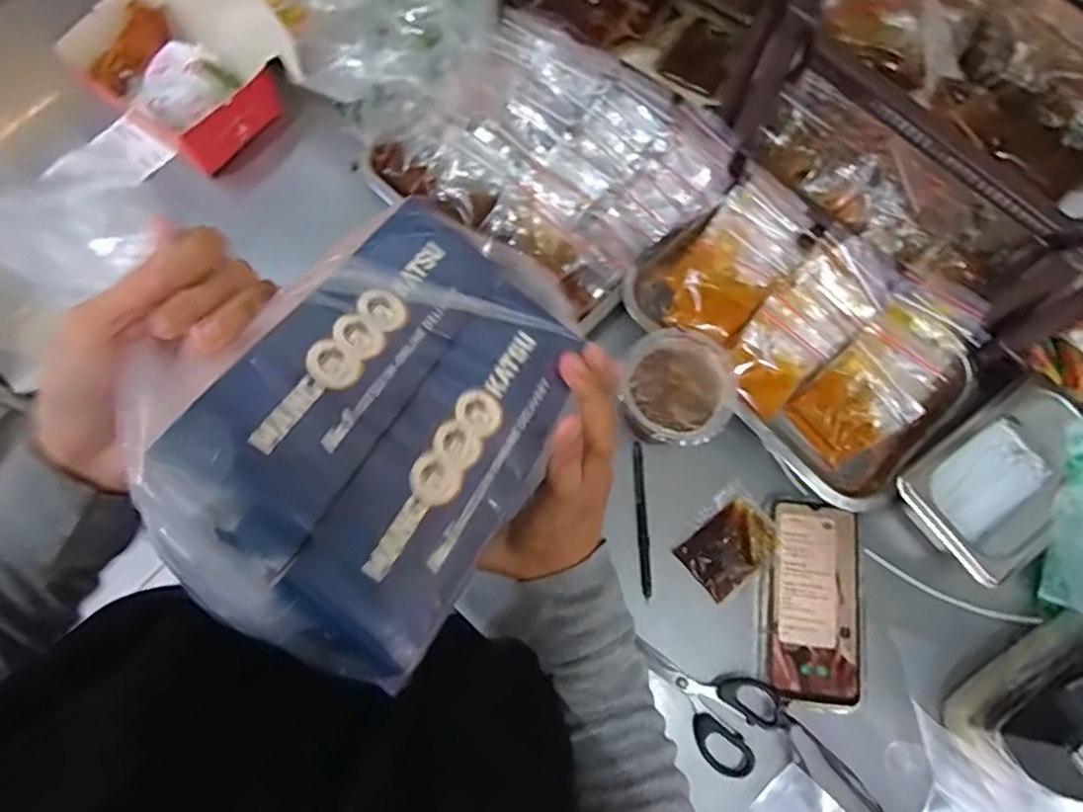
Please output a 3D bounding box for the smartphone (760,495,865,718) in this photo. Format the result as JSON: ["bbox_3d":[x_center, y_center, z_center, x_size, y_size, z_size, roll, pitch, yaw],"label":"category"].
[{"bbox_3d":[0.225,0.162,0.532,0.079,0.010,0.160,8,74,2],"label":"smartphone"}]

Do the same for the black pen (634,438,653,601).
[{"bbox_3d":[0.088,0.097,0.559,0.010,0.007,0.132,0,74,-1],"label":"black pen"}]

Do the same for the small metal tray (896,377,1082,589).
[{"bbox_3d":[0.383,0.059,0.542,0.166,0.064,0.100,-38,78,-10],"label":"small metal tray"}]

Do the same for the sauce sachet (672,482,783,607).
[{"bbox_3d":[0.161,0.117,0.548,0.082,0.017,0.069,-39,78,-11],"label":"sauce sachet"}]

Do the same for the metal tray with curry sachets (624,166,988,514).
[{"bbox_3d":[0.238,-0.071,0.580,0.198,0.054,0.280,-42,78,-11],"label":"metal tray with curry sachets"}]

